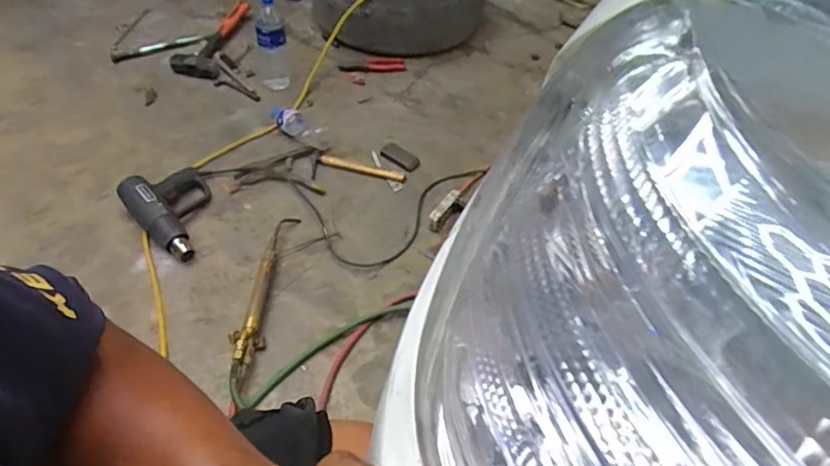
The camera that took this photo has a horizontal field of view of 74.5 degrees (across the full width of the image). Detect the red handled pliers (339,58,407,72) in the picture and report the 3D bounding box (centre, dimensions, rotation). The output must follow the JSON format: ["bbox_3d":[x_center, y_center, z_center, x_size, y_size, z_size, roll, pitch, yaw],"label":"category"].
[{"bbox_3d":[-0.125,-0.501,1.618,0.203,0.016,0.045,-5,49,-10],"label":"red handled pliers"}]

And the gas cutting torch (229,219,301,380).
[{"bbox_3d":[-0.289,0.104,1.044,0.056,0.051,0.384,2,48,1],"label":"gas cutting torch"}]

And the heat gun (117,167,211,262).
[{"bbox_3d":[-0.502,-0.064,1.150,0.167,0.080,0.227,-35,56,-28],"label":"heat gun"}]

